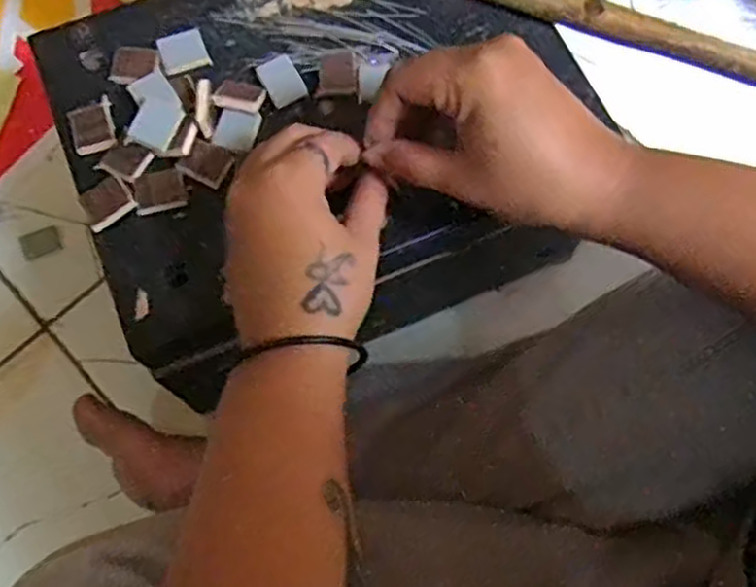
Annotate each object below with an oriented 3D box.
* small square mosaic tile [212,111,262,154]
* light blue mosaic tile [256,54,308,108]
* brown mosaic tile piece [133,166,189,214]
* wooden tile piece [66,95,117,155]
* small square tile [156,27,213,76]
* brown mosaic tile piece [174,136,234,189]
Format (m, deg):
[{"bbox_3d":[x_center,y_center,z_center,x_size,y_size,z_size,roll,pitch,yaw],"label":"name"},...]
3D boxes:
[{"bbox_3d":[-0.075,-0.087,0.382,0.022,0.004,0.022,8,71,3],"label":"small square mosaic tile"},{"bbox_3d":[-0.052,-0.116,0.395,0.020,0.004,0.027,-26,73,-9],"label":"light blue mosaic tile"},{"bbox_3d":[-0.113,-0.053,0.373,0.025,0.004,0.021,-15,71,-6],"label":"brown mosaic tile piece"},{"bbox_3d":[-0.151,-0.089,0.381,0.023,0.004,0.030,-19,72,-7],"label":"wooden tile piece"},{"bbox_3d":[-0.107,-0.134,0.400,0.025,0.004,0.028,-20,72,-7],"label":"small square tile"},{"bbox_3d":[-0.090,-0.069,0.377,0.025,0.004,0.020,26,73,9],"label":"brown mosaic tile piece"}]

